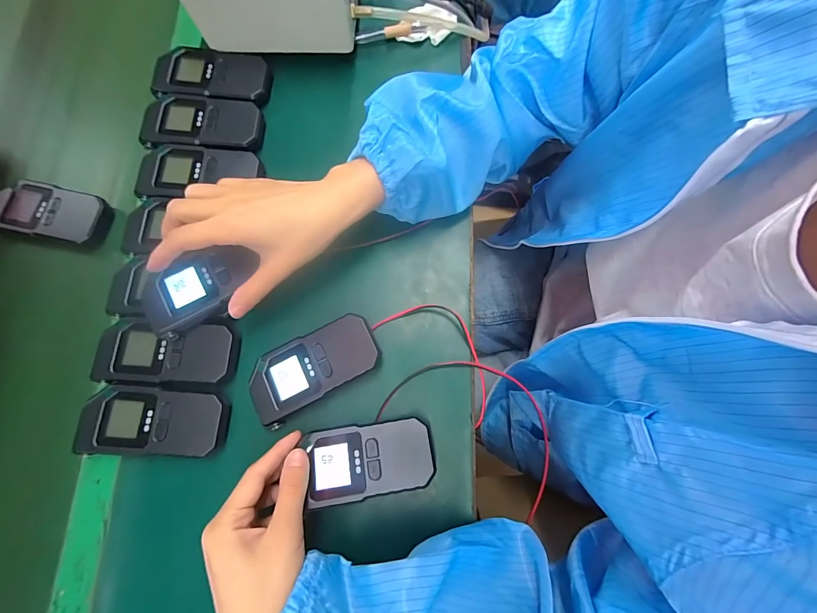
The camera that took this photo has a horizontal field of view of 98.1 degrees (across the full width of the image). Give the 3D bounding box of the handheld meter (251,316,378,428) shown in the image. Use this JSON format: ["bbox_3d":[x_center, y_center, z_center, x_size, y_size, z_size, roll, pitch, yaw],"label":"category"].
[{"bbox_3d":[-0.083,0.053,0.314,0.115,0.031,0.056,-30,78,-6],"label":"handheld meter"}]

